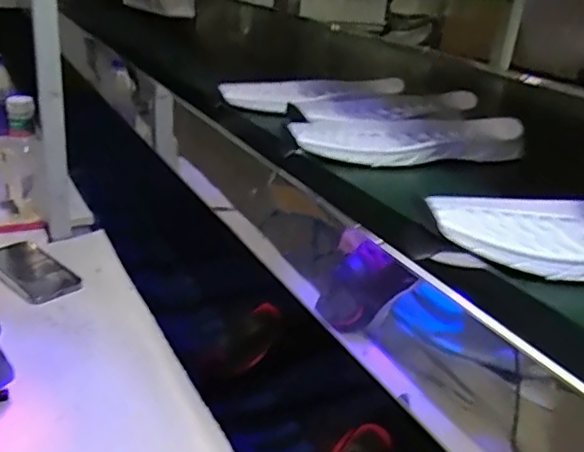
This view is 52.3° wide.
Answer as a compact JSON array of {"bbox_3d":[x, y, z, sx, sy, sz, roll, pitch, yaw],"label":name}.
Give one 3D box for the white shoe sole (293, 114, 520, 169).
[{"bbox_3d":[0.112,-0.089,0.580,0.230,0.031,0.102,-3,25,-22],"label":"white shoe sole"}]

